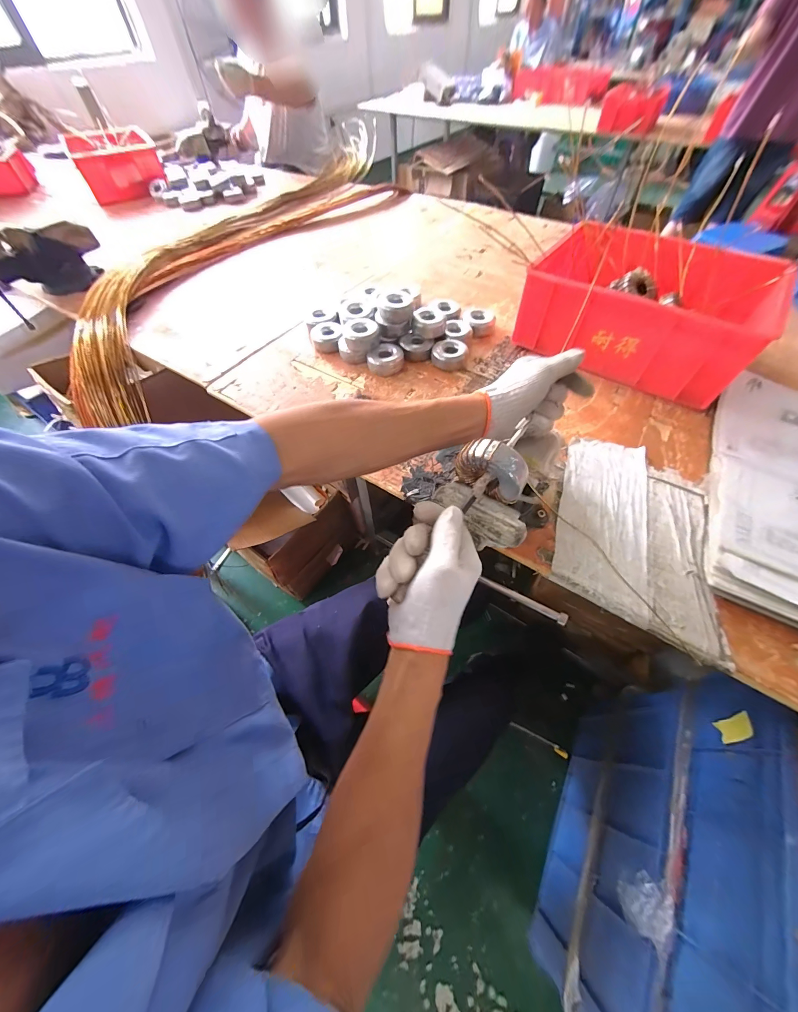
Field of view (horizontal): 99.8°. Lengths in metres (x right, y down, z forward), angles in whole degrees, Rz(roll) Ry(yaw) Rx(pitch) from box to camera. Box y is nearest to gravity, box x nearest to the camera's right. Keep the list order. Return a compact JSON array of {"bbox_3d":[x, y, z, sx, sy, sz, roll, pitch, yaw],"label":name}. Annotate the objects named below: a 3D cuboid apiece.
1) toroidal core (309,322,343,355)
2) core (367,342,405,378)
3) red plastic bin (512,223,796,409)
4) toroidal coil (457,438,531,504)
[{"bbox_3d":[-0.161,-0.377,0.754,0.068,0.034,0.083,-14,57,-8],"label":"toroidal core"},{"bbox_3d":[-0.028,-0.306,0.702,0.074,0.033,0.069,-8,58,-2],"label":"core"},{"bbox_3d":[0.469,-0.389,0.660,0.380,0.151,0.289,27,63,19],"label":"red plastic bin"},{"bbox_3d":[0.102,-0.038,0.360,0.078,0.057,0.038,7,59,7],"label":"toroidal coil"}]

